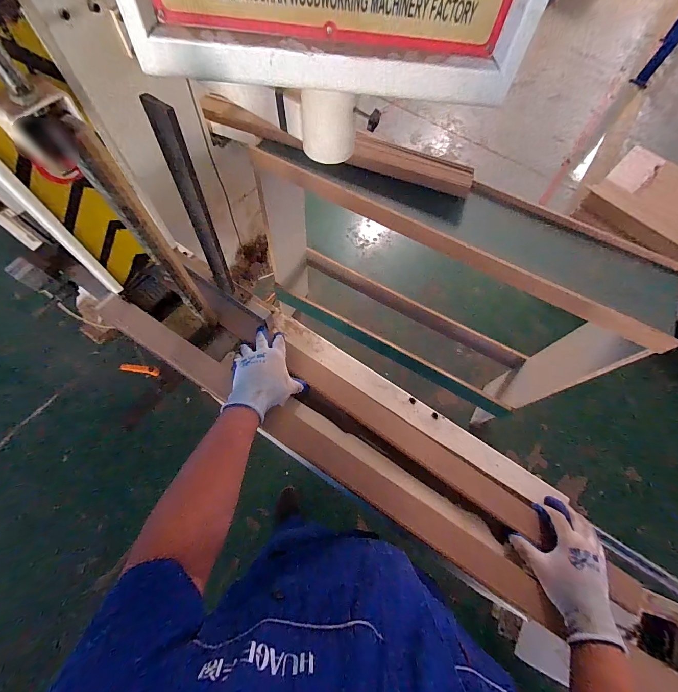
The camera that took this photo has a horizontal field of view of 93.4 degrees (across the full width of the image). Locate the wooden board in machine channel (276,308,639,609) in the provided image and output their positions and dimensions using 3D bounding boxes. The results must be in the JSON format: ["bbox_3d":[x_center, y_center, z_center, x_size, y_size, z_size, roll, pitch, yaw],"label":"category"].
[{"bbox_3d":[0.108,0.124,0.594,0.574,0.031,0.103,34,68,10],"label":"wooden board in machine channel"}]

